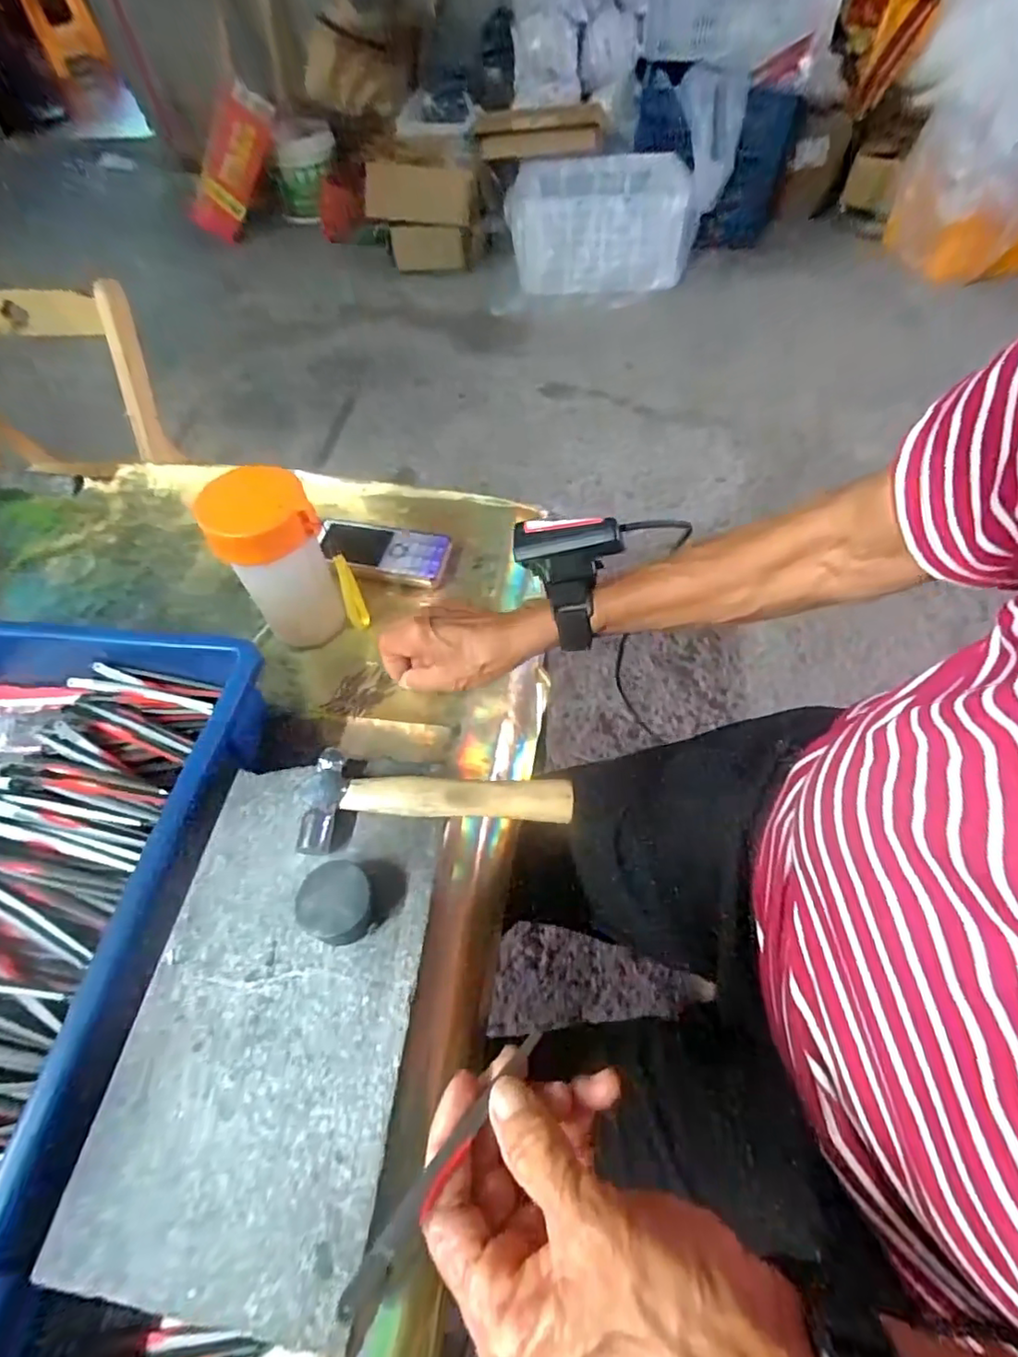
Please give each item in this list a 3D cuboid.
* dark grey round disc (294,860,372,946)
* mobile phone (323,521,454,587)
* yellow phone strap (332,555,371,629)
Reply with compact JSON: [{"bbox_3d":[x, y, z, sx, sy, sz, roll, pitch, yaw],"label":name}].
[{"bbox_3d":[-0.088,0.115,0.302,0.038,0.020,0.037,-1,57,2],"label":"dark grey round disc"},{"bbox_3d":[-0.114,-0.114,0.522,0.121,0.019,0.053,12,58,11],"label":"mobile phone"},{"bbox_3d":[-0.123,-0.065,0.460,0.016,0.079,0.008,-13,57,-5],"label":"yellow phone strap"}]

